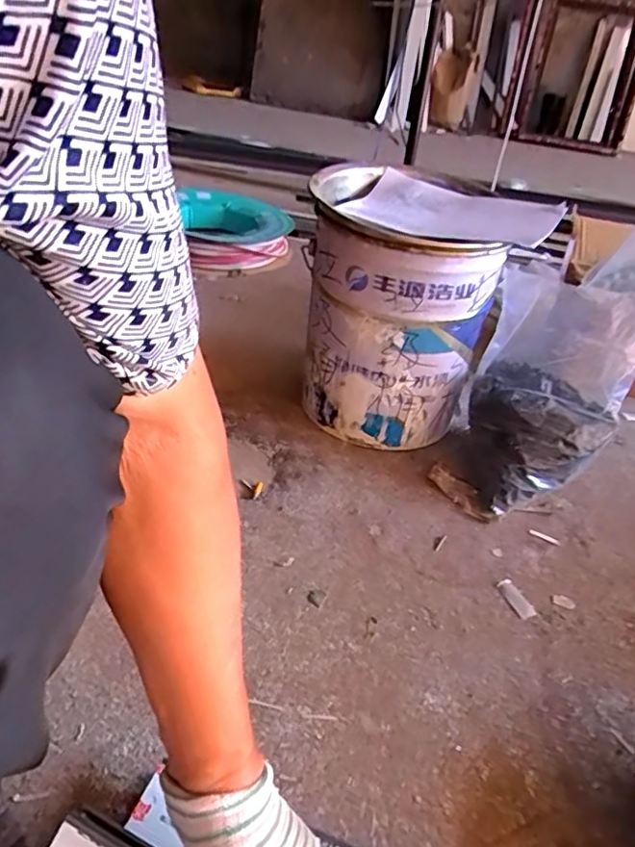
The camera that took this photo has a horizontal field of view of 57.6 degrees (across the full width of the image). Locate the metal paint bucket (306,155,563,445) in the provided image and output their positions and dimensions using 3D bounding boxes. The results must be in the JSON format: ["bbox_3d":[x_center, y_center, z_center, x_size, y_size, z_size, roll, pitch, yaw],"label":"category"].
[{"bbox_3d":[0.141,-0.170,0.930,0.325,0.374,0.259,14,35,8],"label":"metal paint bucket"}]

